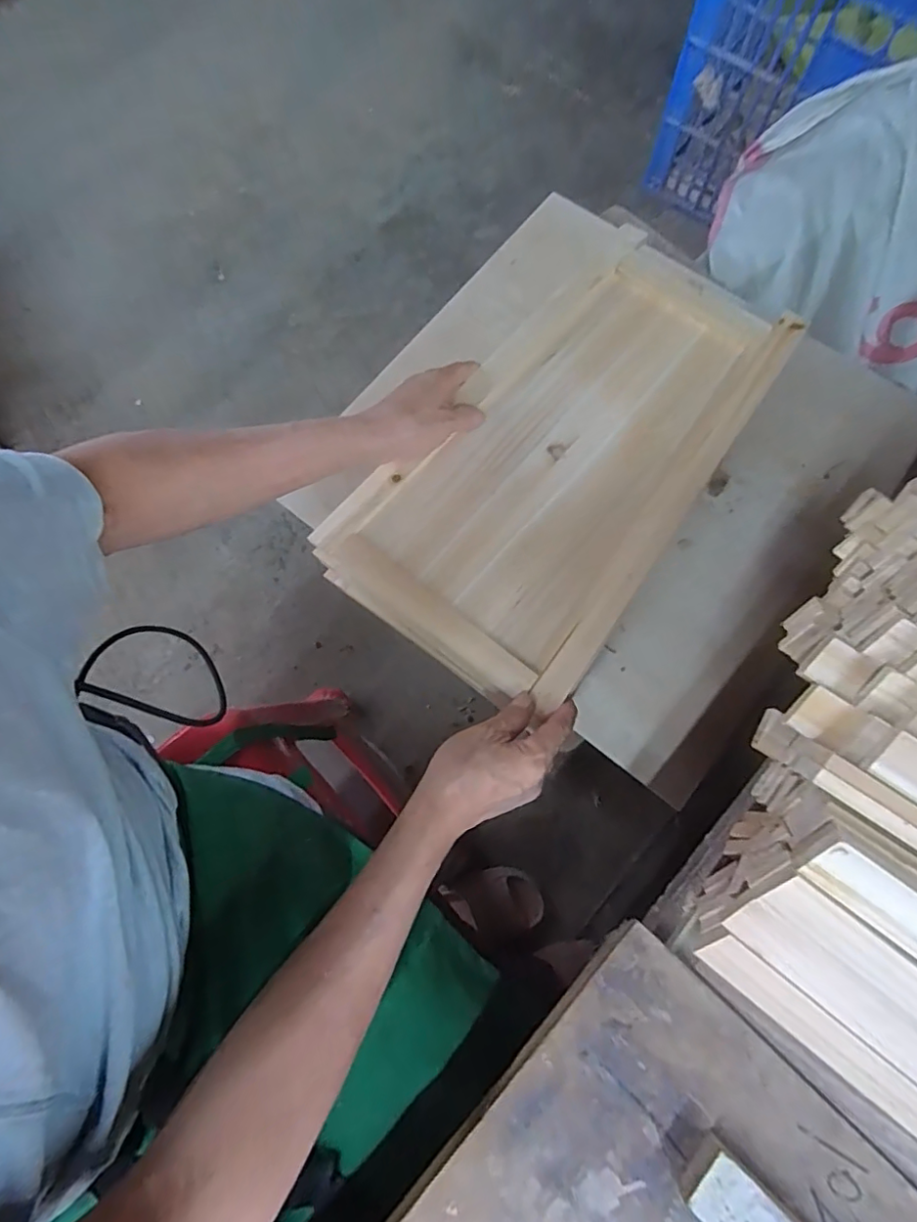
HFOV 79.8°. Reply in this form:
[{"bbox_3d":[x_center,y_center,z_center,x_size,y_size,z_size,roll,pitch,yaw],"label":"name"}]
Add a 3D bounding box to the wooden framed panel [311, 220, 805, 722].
[{"bbox_3d":[0.103,-0.142,0.504,0.246,0.026,0.441,38,79,10],"label":"wooden framed panel"}]

